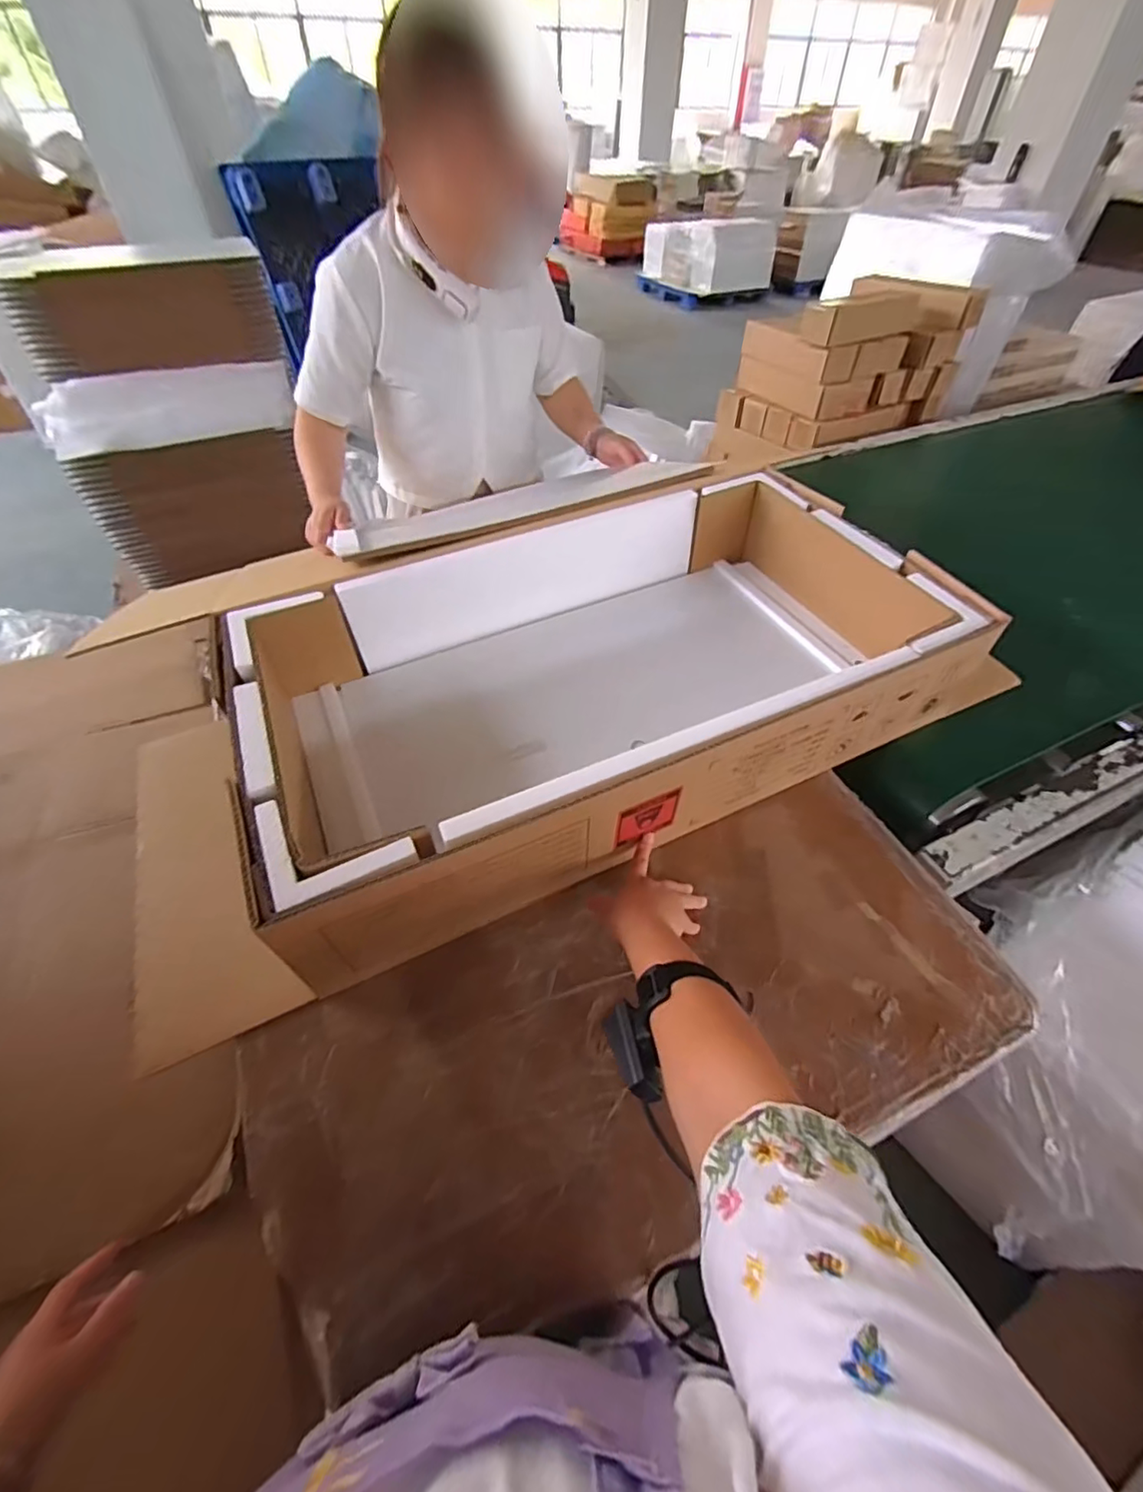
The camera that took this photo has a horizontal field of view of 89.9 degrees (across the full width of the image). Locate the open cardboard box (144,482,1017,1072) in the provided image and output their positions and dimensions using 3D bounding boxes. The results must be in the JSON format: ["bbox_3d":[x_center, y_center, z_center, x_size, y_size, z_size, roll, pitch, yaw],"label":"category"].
[{"bbox_3d":[0.040,-0.118,0.795,0.893,0.199,0.512,-19,55,-18],"label":"open cardboard box"}]

